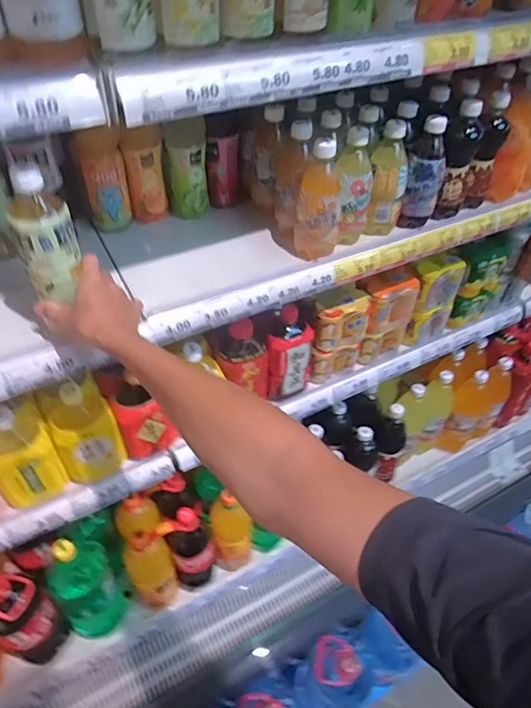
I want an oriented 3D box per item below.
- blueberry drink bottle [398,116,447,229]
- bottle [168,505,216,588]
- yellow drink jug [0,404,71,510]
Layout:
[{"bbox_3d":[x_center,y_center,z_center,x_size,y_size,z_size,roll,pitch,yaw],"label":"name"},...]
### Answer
[{"bbox_3d":[0.250,-0.280,0.762,0.059,0.161,0.055,17,47,13],"label":"blueberry drink bottle"},{"bbox_3d":[-0.149,0.404,1.000,0.082,0.271,0.065,-12,47,-15],"label":"bottle"},{"bbox_3d":[-0.377,0.151,0.751,0.092,0.177,0.075,-24,51,-25],"label":"yellow drink jug"}]

